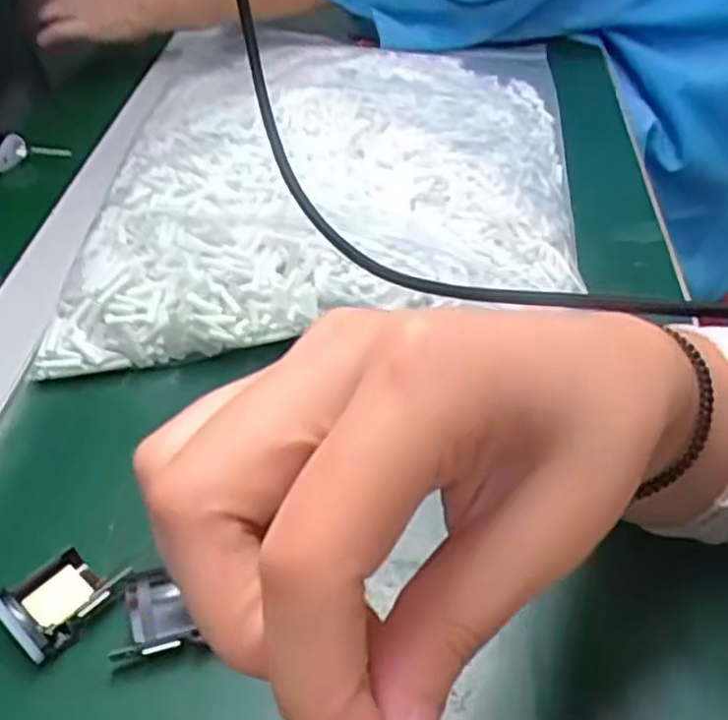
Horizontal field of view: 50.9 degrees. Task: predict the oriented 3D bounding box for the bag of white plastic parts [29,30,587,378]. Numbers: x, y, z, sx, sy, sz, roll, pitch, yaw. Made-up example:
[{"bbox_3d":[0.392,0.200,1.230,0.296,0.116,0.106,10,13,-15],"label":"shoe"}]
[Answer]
[{"bbox_3d":[-0.012,-0.166,0.576,0.332,0.048,0.434,-1,44,3],"label":"bag of white plastic parts"}]

